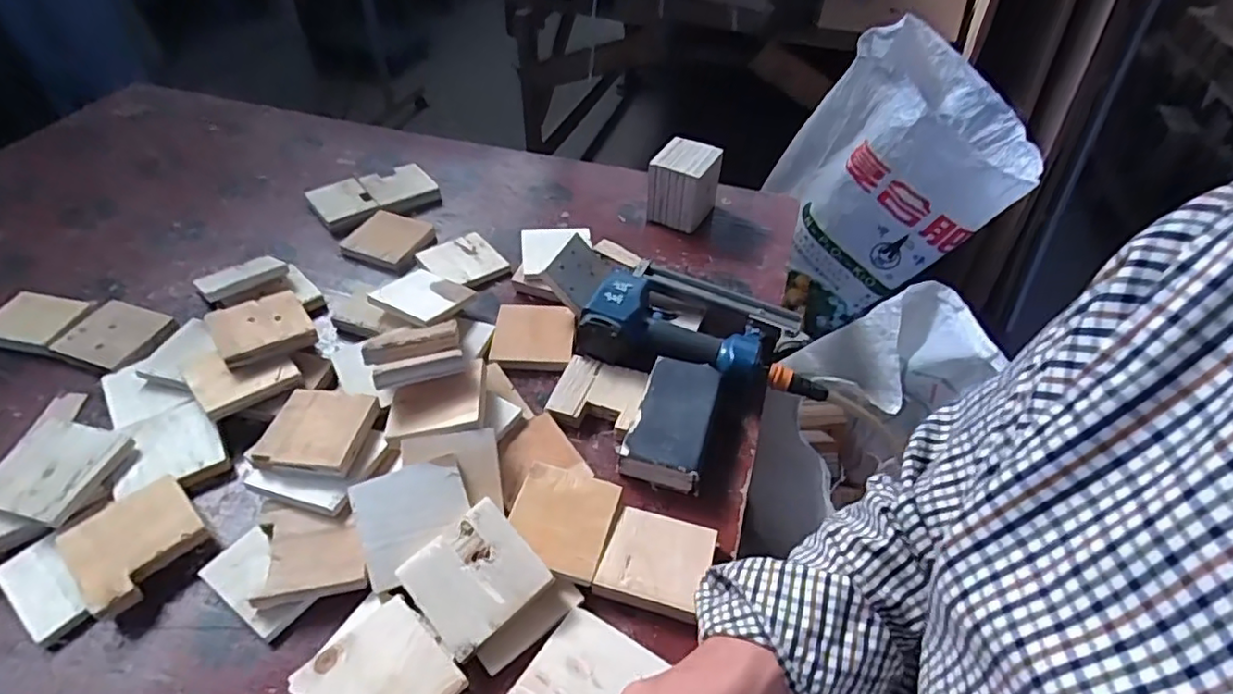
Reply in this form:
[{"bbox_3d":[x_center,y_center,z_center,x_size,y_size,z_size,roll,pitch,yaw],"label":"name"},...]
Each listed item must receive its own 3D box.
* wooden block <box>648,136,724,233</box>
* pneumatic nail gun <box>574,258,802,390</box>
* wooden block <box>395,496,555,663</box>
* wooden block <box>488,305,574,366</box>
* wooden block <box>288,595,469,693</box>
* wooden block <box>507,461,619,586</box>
[{"bbox_3d":[0.096,-0.230,0.898,0.078,0.096,0.088,25,50,20],"label":"wooden block"},{"bbox_3d":[0.088,-0.030,0.712,0.229,0.070,0.156,13,47,10],"label":"pneumatic nail gun"},{"bbox_3d":[-0.112,0.179,0.497,0.088,0.023,0.089,-32,55,-29],"label":"wooden block"},{"bbox_3d":[-0.093,-0.017,0.722,0.090,0.019,0.096,1,46,-1],"label":"wooden block"},{"bbox_3d":[-0.174,0.245,0.464,0.091,0.016,0.093,-34,56,-30],"label":"wooden block"},{"bbox_3d":[-0.047,0.147,0.547,0.083,0.014,0.092,13,47,9],"label":"wooden block"}]

